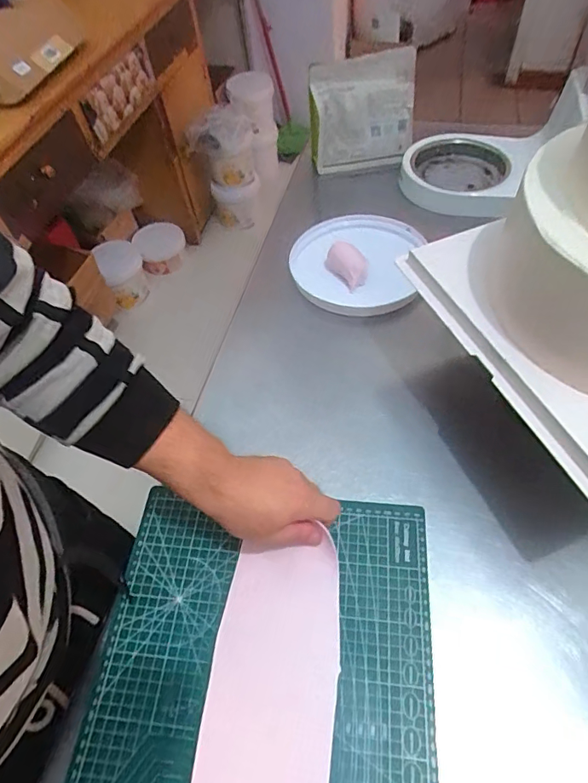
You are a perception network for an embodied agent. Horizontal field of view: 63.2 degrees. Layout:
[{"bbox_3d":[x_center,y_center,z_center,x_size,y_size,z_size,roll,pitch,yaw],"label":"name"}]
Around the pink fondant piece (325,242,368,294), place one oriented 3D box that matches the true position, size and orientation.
[{"bbox_3d":[0.073,-0.185,0.705,0.032,0.053,0.080,-26,57,-13],"label":"pink fondant piece"}]

